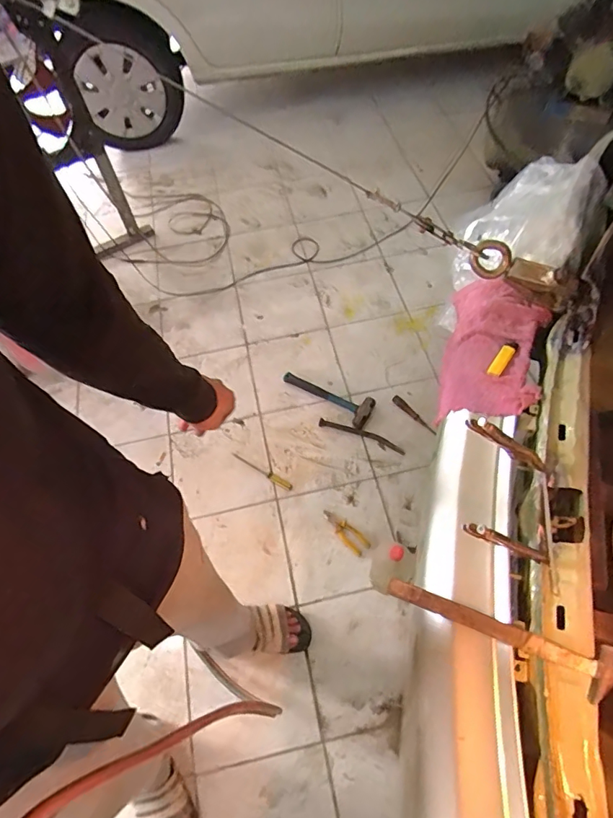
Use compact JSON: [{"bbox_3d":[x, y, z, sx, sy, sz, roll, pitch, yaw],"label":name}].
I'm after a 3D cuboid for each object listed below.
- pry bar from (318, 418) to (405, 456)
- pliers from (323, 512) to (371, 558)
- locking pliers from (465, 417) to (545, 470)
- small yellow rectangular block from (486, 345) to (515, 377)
[{"bbox_3d":[0.175,0.082,1.507,0.281,0.015,0.038,19,62,16],"label":"pry bar"},{"bbox_3d":[0.110,0.349,1.360,0.052,0.011,0.158,-40,63,-18],"label":"pliers"},{"bbox_3d":[0.284,0.051,0.671,0.143,0.039,0.014,31,59,-19],"label":"locking pliers"},{"bbox_3d":[0.352,-0.090,0.855,0.023,0.016,0.074,32,66,22],"label":"small yellow rectangular block"}]

